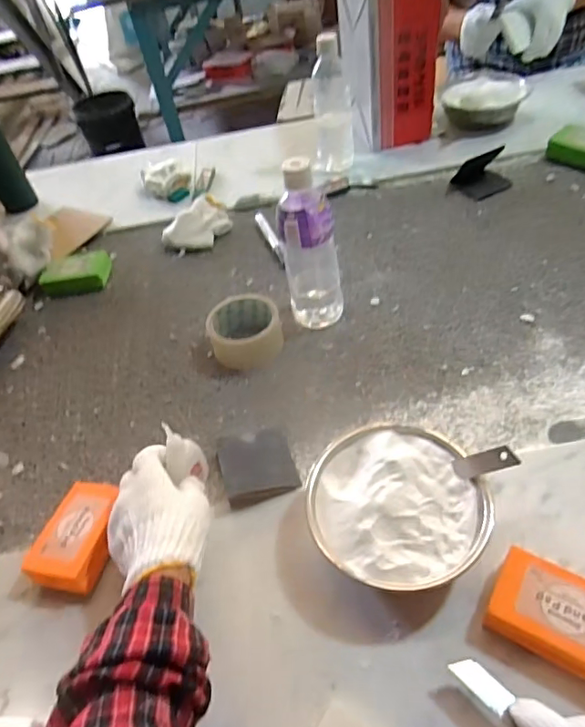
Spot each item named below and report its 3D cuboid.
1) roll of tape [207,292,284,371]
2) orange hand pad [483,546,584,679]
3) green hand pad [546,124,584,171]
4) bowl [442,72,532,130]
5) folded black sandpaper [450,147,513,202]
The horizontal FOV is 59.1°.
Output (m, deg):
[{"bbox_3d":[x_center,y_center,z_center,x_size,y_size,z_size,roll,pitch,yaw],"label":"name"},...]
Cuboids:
[{"bbox_3d":[-0.057,-0.039,0.636,0.087,0.045,0.084,-3,47,3],"label":"roll of tape"},{"bbox_3d":[0.196,0.186,0.378,0.092,0.033,0.062,21,52,23],"label":"orange hand pad"},{"bbox_3d":[0.478,-0.354,0.845,0.101,0.037,0.074,28,56,28],"label":"green hand pad"},{"bbox_3d":[0.363,-0.496,0.979,0.144,0.061,0.143,-3,47,4],"label":"bowl"},{"bbox_3d":[0.311,-0.308,0.832,0.086,0.044,0.071,-26,50,-18],"label":"folded black sandpaper"}]

